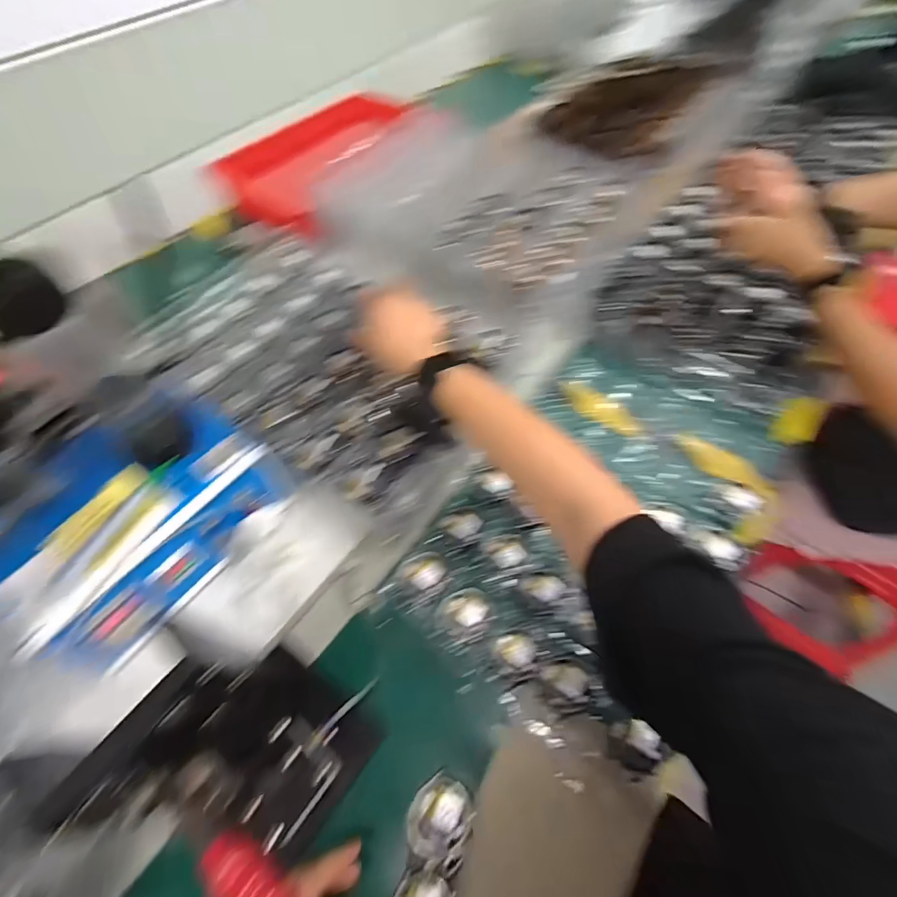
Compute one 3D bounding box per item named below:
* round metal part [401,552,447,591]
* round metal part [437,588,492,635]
[{"bbox_3d":[-0.024,0.129,0.481,0.045,0.009,0.034,-21,58,-10],"label":"round metal part"},{"bbox_3d":[0.015,0.162,0.453,0.052,0.008,0.043,-5,56,0],"label":"round metal part"}]

